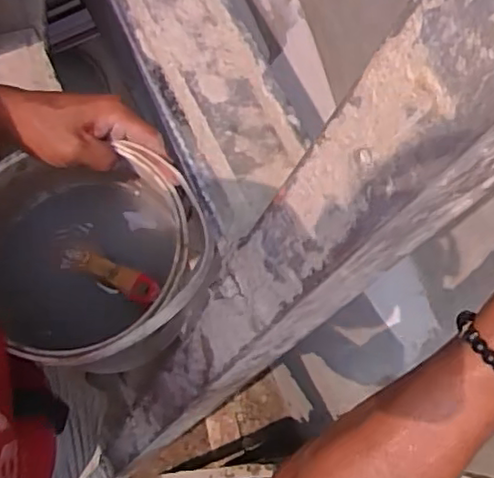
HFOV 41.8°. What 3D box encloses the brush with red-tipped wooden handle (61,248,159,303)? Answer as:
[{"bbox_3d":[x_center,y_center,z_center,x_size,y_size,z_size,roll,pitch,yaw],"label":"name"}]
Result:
[{"bbox_3d":[-0.124,0.033,0.586,0.115,0.010,0.025,20,74,28],"label":"brush with red-tipped wooden handle"}]

